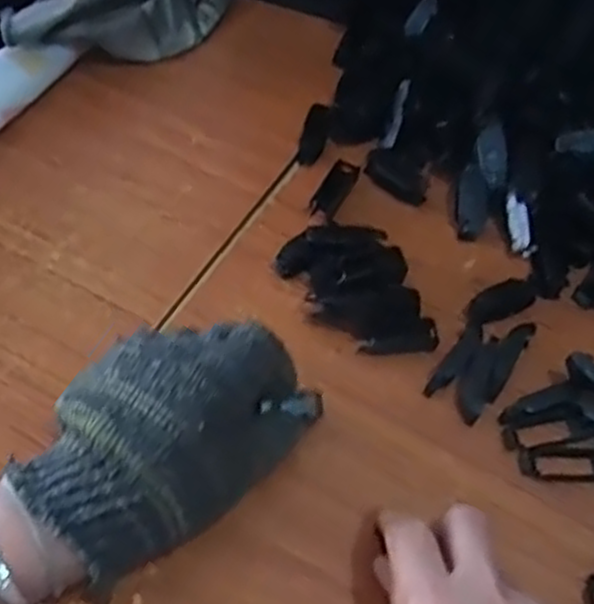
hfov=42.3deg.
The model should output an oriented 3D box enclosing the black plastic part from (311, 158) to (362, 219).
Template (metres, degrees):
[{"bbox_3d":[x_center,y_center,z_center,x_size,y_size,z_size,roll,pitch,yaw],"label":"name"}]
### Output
[{"bbox_3d":[0.027,-0.078,0.524,0.017,0.014,0.047,28,59,14],"label":"black plastic part"}]

